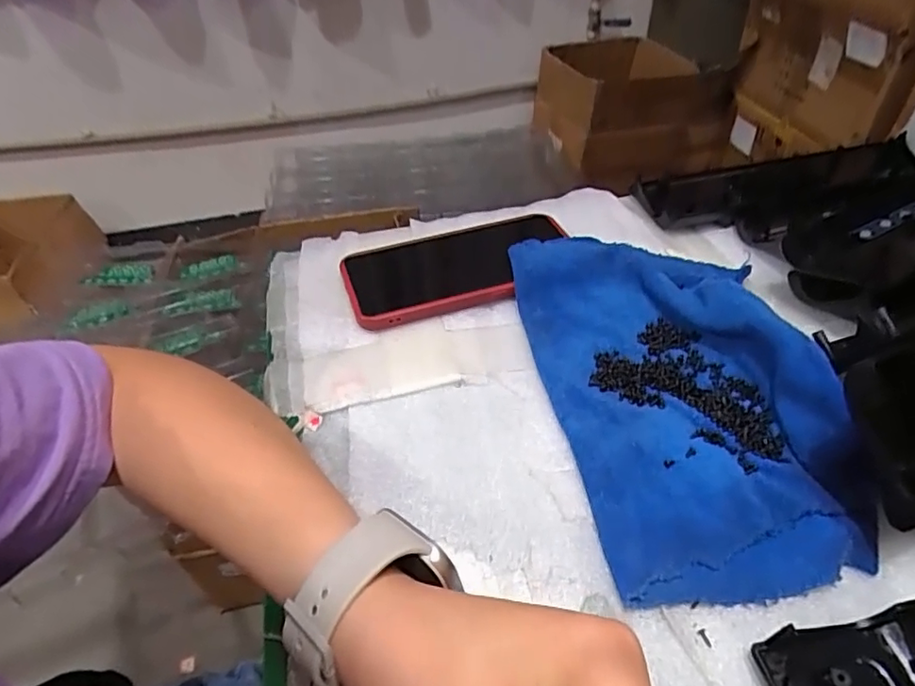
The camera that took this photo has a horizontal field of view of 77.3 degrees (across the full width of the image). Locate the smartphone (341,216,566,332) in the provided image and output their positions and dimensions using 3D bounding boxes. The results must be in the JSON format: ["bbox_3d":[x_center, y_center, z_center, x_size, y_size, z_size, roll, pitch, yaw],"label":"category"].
[{"bbox_3d":[0.003,-0.057,0.403,0.163,0.015,0.080,-16,47,-9],"label":"smartphone"}]

